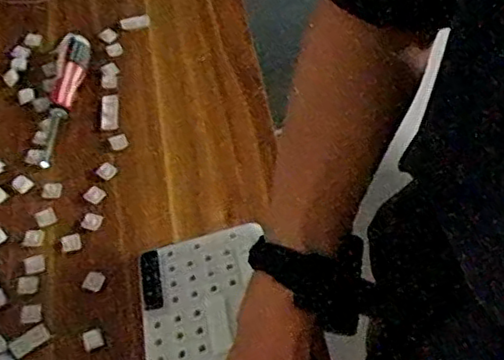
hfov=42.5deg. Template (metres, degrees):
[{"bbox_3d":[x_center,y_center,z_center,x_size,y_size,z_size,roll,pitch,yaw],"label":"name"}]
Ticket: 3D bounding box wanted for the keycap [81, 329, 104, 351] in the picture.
[{"bbox_3d":[-0.154,0.153,0.624,0.019,0.005,0.020,-22,58,-16],"label":"keycap"}]

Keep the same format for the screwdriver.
[{"bbox_3d":[-0.226,-0.101,0.782,0.040,0.024,0.195,1,54,-1],"label":"screwdriver"}]

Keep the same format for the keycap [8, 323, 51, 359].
[{"bbox_3d":[-0.213,0.154,0.623,0.037,0.004,0.019,-31,61,-21],"label":"keycap"}]

